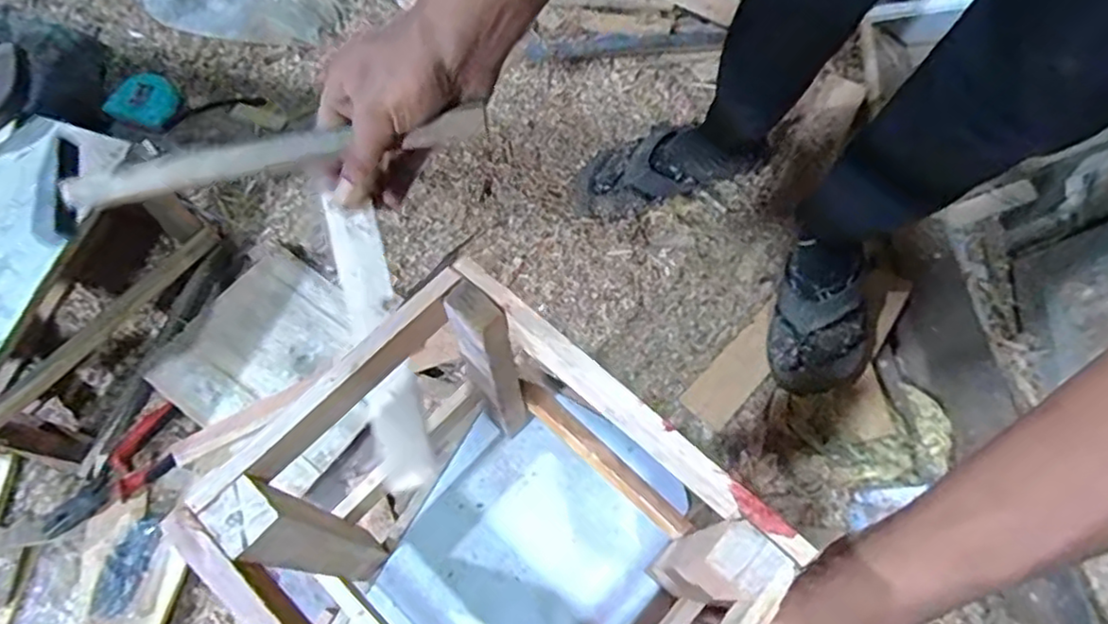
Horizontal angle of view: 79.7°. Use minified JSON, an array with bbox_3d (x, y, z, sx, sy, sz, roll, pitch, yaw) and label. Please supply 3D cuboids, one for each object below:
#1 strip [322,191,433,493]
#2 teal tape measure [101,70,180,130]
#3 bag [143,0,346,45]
[{"bbox_3d":[-0.099,0.014,0.375,0.029,0.008,0.168,-17,75,-8],"label":"strip"},{"bbox_3d":[-0.553,-0.285,0.892,0.079,0.038,0.084,0,68,-1],"label":"teal tape measure"},{"bbox_3d":[-0.463,-0.463,0.971,0.306,0.041,0.156,16,69,5],"label":"bag"}]

